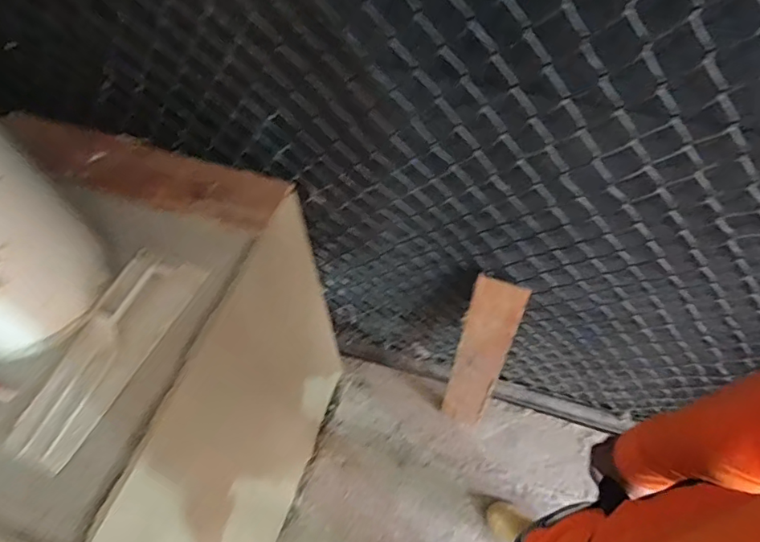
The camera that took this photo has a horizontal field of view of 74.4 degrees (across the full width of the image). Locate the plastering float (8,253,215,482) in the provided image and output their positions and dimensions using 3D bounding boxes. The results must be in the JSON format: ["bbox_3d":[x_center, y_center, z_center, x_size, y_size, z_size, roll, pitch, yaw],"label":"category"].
[{"bbox_3d":[-0.344,0.094,0.625,0.105,0.050,0.288,20,61,15],"label":"plastering float"}]

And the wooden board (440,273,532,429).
[{"bbox_3d":[0.237,0.202,1.186,0.112,0.444,0.027,18,36,14],"label":"wooden board"}]

